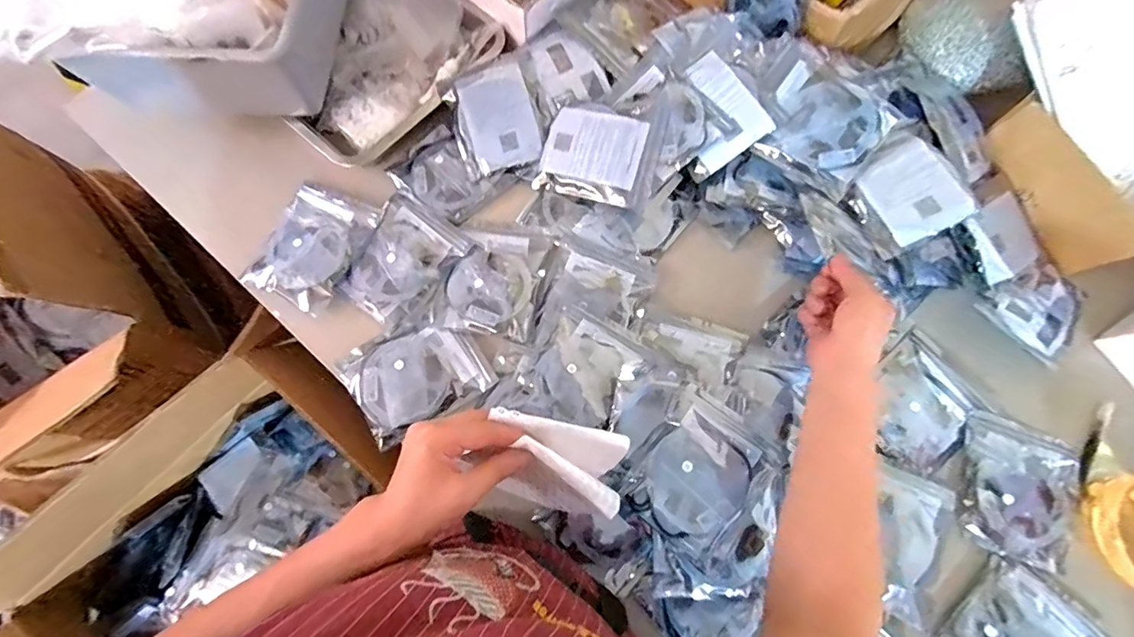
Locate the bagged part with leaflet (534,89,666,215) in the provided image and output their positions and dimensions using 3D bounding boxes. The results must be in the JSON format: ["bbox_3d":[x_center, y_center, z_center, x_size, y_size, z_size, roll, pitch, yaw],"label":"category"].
[{"bbox_3d":[0.043,-0.212,0.594,0.145,0.025,0.132,14,92,15],"label":"bagged part with leaflet"}]

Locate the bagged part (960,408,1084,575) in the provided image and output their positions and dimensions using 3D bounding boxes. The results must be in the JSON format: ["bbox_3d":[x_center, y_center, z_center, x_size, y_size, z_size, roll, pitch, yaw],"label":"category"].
[{"bbox_3d":[0.499,0.189,0.525,0.117,0.012,0.142,19,75,5],"label":"bagged part"}]

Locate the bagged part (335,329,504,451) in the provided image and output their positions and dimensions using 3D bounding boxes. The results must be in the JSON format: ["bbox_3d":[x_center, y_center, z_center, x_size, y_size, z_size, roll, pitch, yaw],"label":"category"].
[{"bbox_3d":[-0.168,0.067,0.544,0.143,0.012,0.105,-29,76,-8],"label":"bagged part"}]

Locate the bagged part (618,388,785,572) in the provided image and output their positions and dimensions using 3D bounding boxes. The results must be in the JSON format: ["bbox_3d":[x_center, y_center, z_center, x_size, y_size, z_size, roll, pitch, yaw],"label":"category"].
[{"bbox_3d":[0.137,0.160,0.485,0.107,0.017,0.140,41,78,10],"label":"bagged part"}]

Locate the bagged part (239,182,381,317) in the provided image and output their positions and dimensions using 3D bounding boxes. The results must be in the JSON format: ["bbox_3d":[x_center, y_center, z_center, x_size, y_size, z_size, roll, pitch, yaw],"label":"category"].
[{"bbox_3d":[-0.312,-0.091,0.582,0.118,0.016,0.148,27,76,7],"label":"bagged part"}]

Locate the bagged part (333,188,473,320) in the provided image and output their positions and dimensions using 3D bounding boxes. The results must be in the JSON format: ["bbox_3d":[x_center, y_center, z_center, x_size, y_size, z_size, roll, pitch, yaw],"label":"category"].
[{"bbox_3d":[-0.207,-0.073,0.585,0.110,0.018,0.140,37,77,9],"label":"bagged part"}]

